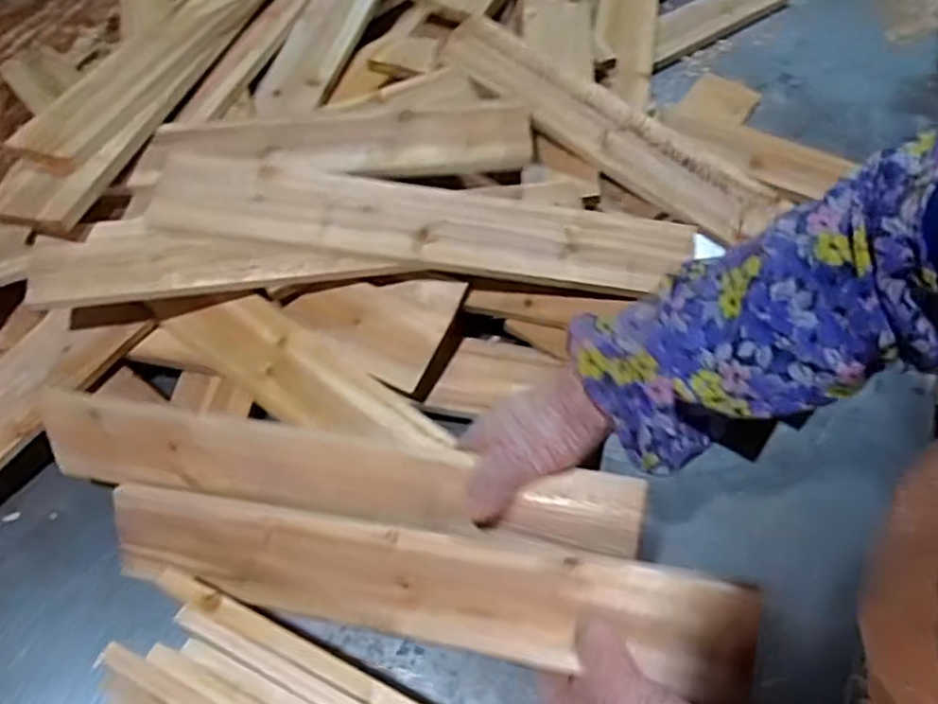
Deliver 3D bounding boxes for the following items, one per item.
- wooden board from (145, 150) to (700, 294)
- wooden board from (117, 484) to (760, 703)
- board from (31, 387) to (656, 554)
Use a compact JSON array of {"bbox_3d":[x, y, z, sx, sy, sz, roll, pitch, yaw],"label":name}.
[{"bbox_3d":[-0.043,-0.122,0.627,0.490,0.014,0.085,7,65,-2],"label":"wooden board"},{"bbox_3d":[-0.053,0.166,0.496,0.478,0.028,0.084,3,99,18],"label":"wooden board"},{"bbox_3d":[-0.118,0.088,0.512,0.479,0.074,0.015,5,20,15],"label":"board"}]

